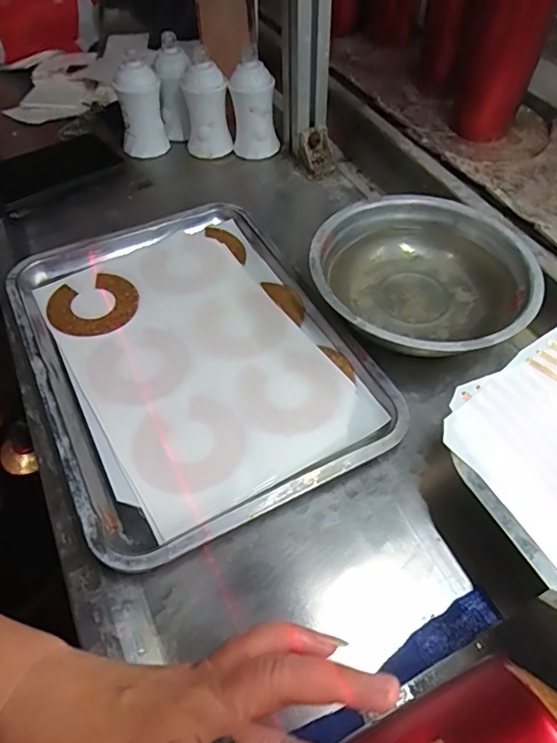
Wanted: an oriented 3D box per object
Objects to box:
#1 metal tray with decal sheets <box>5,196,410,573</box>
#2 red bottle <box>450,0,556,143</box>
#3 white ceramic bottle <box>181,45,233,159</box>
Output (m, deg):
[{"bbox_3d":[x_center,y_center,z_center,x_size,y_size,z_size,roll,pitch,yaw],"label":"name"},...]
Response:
[{"bbox_3d":[-0.080,-0.028,0.462,0.253,0.021,0.342,-26,58,-10],"label":"metal tray with decal sheets"},{"bbox_3d":[0.261,-0.380,0.610,0.073,0.175,0.075,6,58,10],"label":"red bottle"},{"bbox_3d":[-0.092,-0.334,0.664,0.056,0.107,0.047,-11,56,-1],"label":"white ceramic bottle"}]

